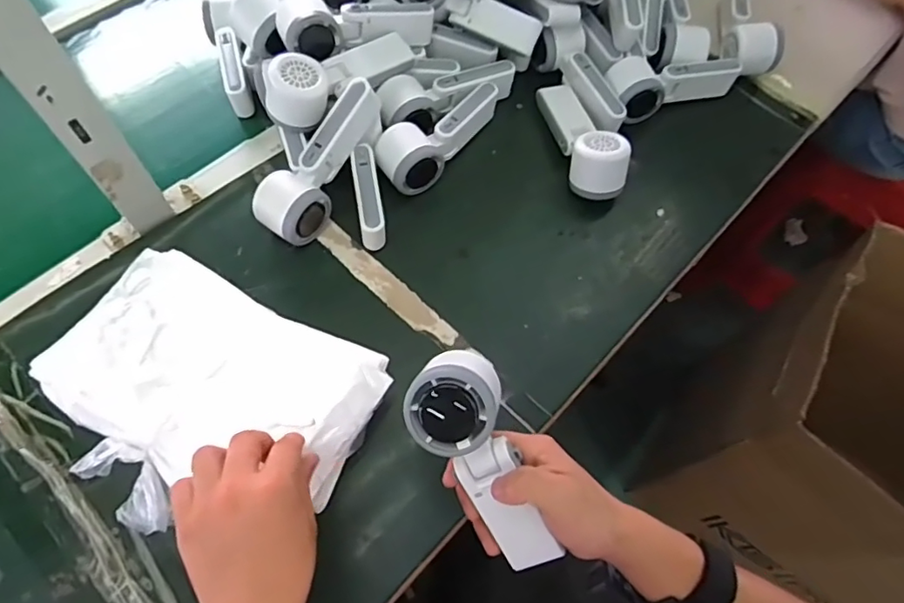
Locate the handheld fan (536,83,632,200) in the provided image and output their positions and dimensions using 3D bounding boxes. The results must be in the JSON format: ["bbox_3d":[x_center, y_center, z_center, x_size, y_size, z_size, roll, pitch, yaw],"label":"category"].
[{"bbox_3d":[0.145,-0.190,0.616,0.057,0.057,0.164,-10,65,-7],"label":"handheld fan"}]

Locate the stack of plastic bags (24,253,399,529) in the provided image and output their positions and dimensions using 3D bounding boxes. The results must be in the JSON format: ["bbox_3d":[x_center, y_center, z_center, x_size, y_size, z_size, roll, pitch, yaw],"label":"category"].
[{"bbox_3d":[-0.191,0.080,0.443,0.246,0.047,0.189,23,66,8],"label":"stack of plastic bags"}]

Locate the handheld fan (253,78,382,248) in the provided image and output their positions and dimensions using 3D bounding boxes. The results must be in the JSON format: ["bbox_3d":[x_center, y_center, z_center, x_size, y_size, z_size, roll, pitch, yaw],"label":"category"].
[{"bbox_3d":[-0.128,-0.139,0.553,0.059,0.055,0.167,34,89,13],"label":"handheld fan"}]

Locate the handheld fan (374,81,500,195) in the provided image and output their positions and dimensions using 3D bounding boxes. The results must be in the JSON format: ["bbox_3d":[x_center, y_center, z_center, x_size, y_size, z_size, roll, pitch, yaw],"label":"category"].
[{"bbox_3d":[-0.008,-0.181,0.603,0.167,0.046,0.064,-41,73,-19],"label":"handheld fan"}]

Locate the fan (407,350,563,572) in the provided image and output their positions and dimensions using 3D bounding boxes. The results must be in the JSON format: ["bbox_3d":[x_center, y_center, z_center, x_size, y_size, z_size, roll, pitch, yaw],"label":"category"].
[{"bbox_3d":[0.024,0.112,0.376,0.066,0.047,0.163,-28,103,-15],"label":"fan"}]

